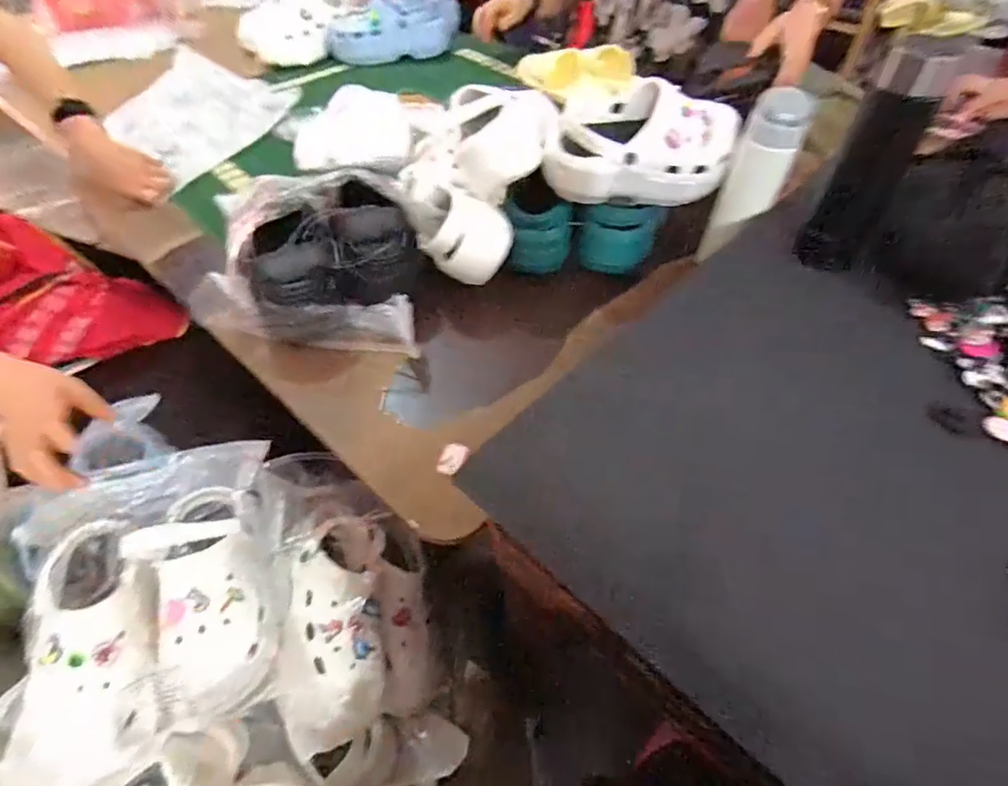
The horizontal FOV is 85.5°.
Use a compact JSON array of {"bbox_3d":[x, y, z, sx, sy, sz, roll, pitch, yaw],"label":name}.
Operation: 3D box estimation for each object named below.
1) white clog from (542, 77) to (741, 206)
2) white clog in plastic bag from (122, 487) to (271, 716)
[{"bbox_3d":[0.172,-0.306,0.683,0.239,0.115,0.082,-2,50,-1],"label":"white clog"},{"bbox_3d":[-0.324,0.213,0.597,0.104,0.101,0.230,-19,52,-15],"label":"white clog in plastic bag"}]

